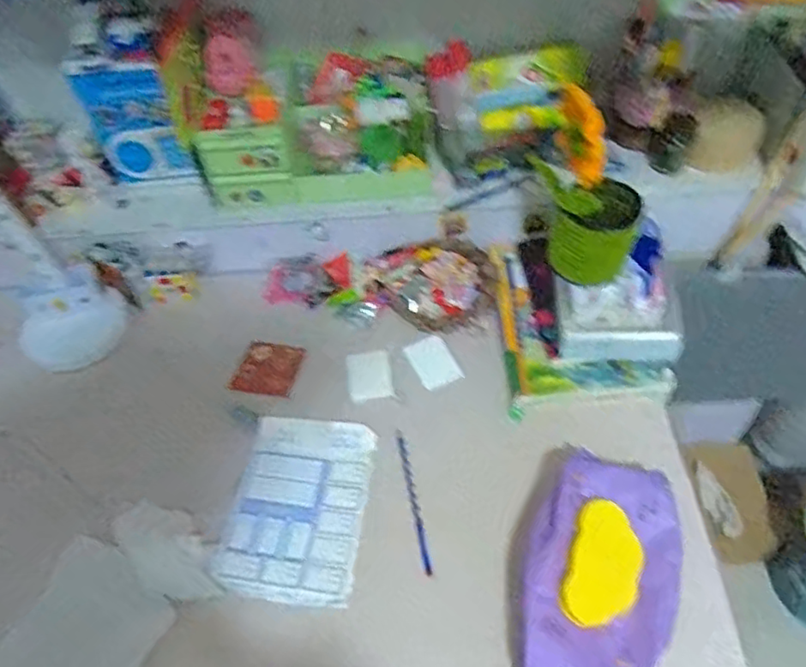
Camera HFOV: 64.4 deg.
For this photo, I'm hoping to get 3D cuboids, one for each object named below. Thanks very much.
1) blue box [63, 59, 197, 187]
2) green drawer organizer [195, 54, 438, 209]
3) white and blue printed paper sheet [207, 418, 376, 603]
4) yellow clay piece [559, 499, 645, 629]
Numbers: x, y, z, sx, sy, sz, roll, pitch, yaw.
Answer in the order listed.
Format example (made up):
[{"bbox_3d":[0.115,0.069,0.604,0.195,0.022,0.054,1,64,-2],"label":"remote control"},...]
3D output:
[{"bbox_3d":[-0.330,-0.256,0.783,0.109,0.155,0.029,-11,52,-3],"label":"blue box"},{"bbox_3d":[-0.109,-0.263,0.830,0.285,0.130,0.165,-9,51,-2],"label":"green drawer organizer"},{"bbox_3d":[-0.112,0.188,0.700,0.140,0.011,0.200,7,57,3],"label":"white and blue printed paper sheet"},{"bbox_3d":[0.182,0.209,0.576,0.062,0.007,0.107,17,69,12],"label":"yellow clay piece"}]

